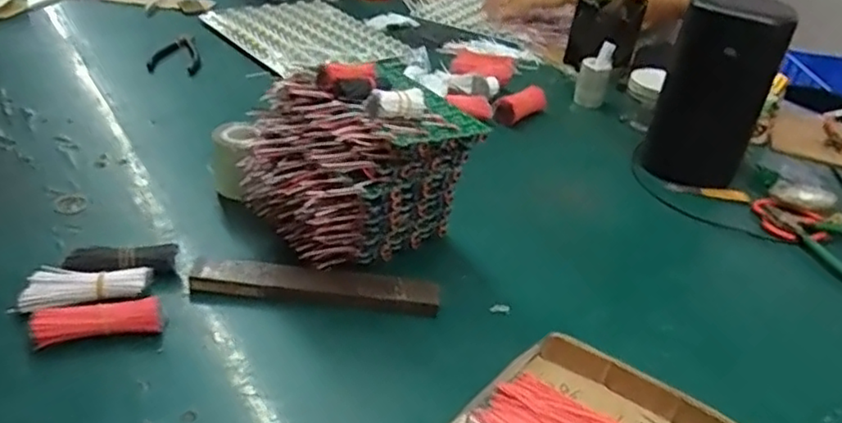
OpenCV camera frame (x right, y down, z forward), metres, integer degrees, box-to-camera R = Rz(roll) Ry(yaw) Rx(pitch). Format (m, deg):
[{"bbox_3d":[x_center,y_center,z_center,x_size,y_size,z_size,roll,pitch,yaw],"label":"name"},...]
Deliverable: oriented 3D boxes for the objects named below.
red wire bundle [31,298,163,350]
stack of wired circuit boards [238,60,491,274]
[{"bbox_3d":[-0.244,0.084,0.491,0.088,0.022,0.025,-7,35,-19],"label":"red wire bundle"},{"bbox_3d":[-0.054,-0.041,0.589,0.146,0.147,0.146,-24,44,-38],"label":"stack of wired circuit boards"}]

